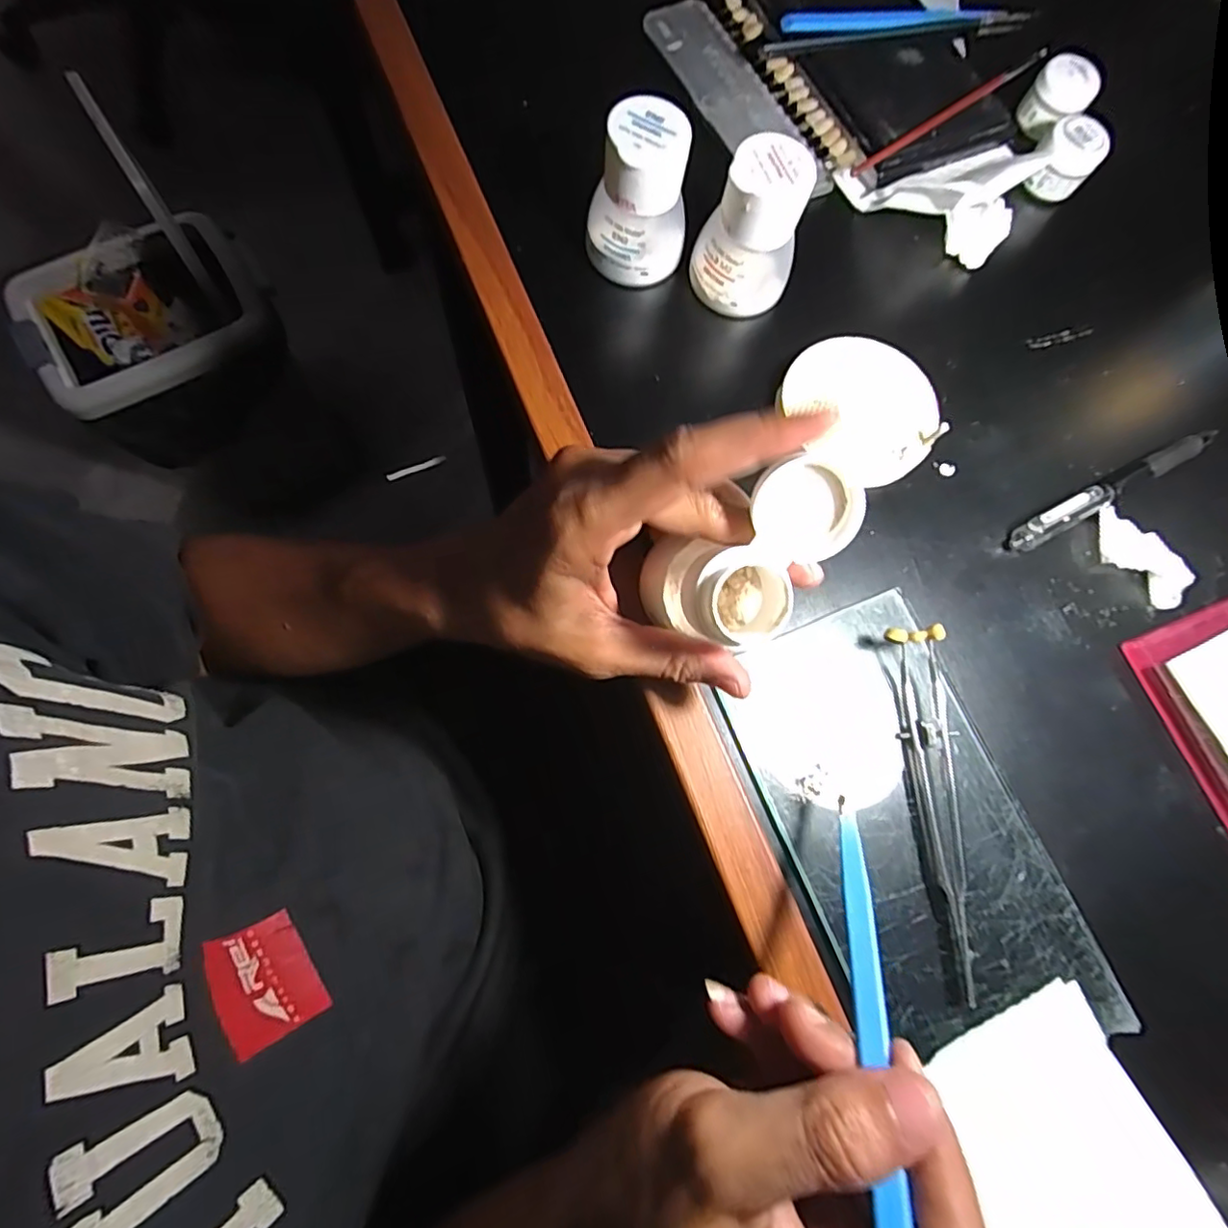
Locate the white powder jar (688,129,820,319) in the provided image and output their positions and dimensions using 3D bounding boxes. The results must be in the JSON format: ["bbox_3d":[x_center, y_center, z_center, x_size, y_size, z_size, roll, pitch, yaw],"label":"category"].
[{"bbox_3d":[0.068,-0.186,0.279,0.045,0.058,0.044,2,75,-6],"label":"white powder jar"}]

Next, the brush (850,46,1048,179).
[{"bbox_3d":[0.188,-0.278,0.328,0.152,0.012,0.006,-36,78,-11],"label":"brush"}]

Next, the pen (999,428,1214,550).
[{"bbox_3d":[0.252,-0.064,0.293,0.135,0.015,0.013,-28,77,-9],"label":"pen"}]

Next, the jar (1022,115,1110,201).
[{"bbox_3d":[0.256,-0.255,0.333,0.030,0.029,0.030,0,74,-1],"label":"jar"}]

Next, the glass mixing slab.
[{"bbox_3d":[0.124,0.089,0.248,0.099,0.012,0.183,-22,76,-8],"label":"glass mixing slab"}]

